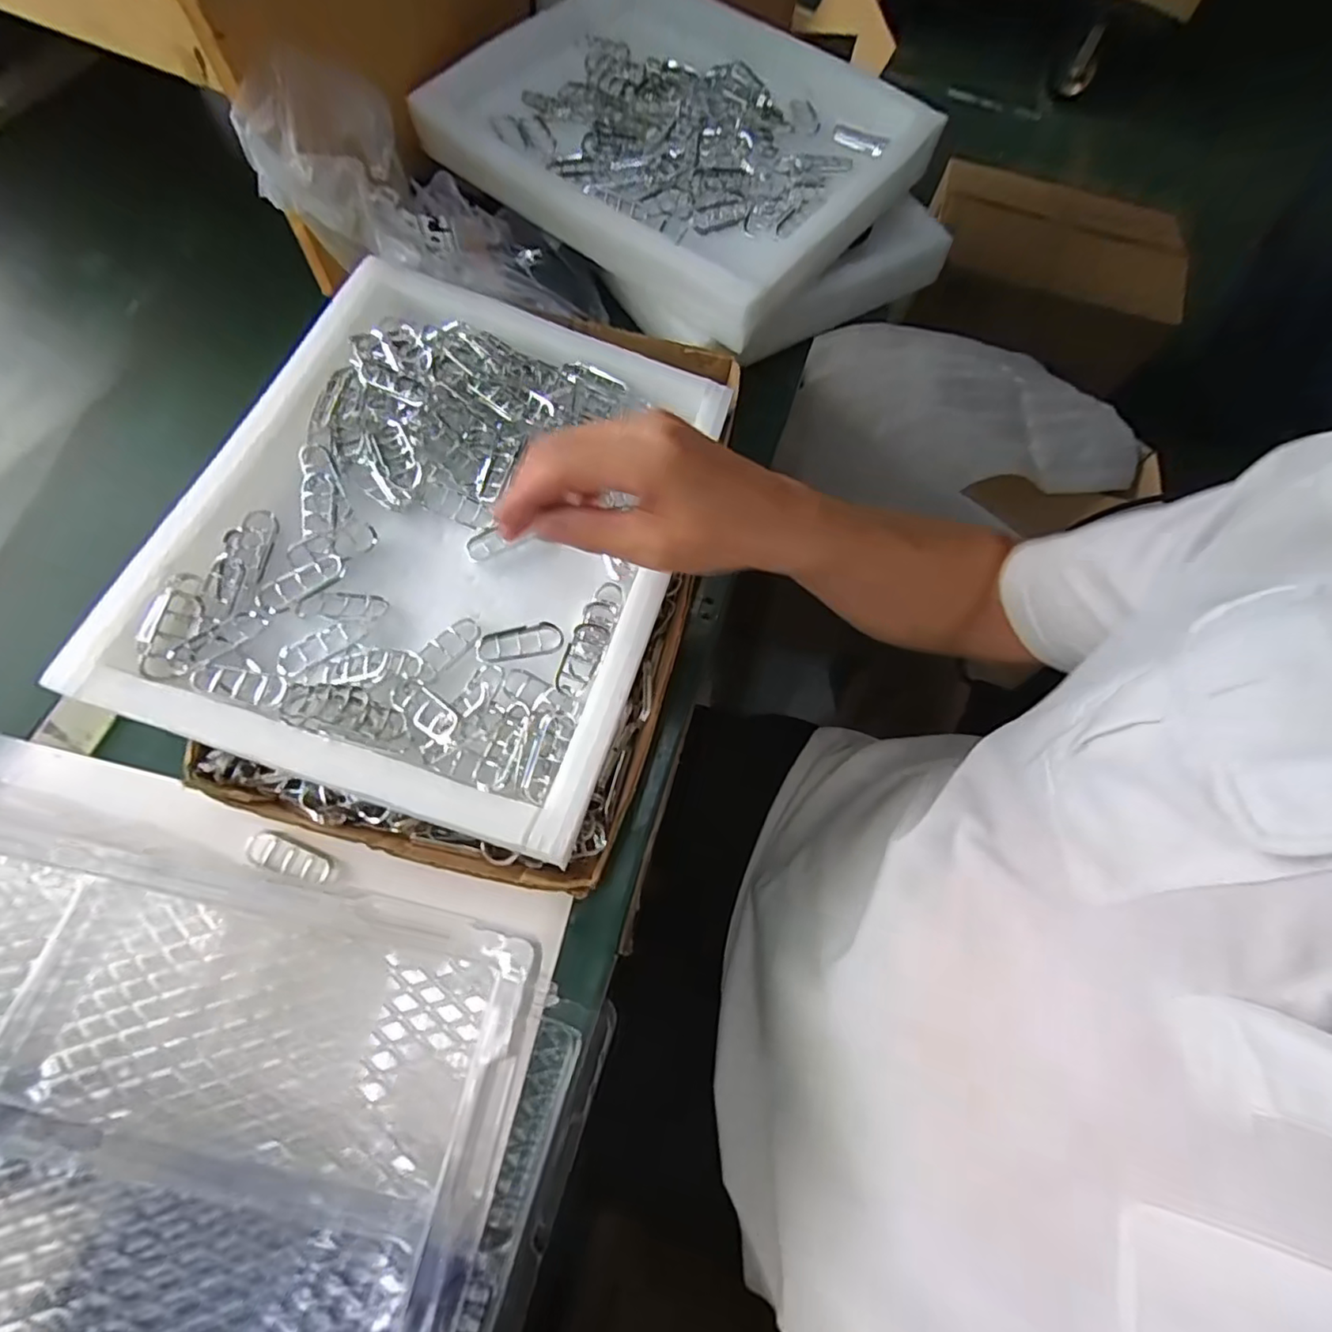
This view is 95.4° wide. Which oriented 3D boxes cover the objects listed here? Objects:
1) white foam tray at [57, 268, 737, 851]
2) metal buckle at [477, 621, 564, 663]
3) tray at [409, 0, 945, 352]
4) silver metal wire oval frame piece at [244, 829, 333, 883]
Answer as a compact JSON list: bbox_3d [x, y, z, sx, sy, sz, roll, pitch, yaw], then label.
[{"bbox_3d":[-0.136,-0.092,0.385,0.288,0.038,0.354,18,69,2],"label":"white foam tray"},{"bbox_3d":[-0.089,-0.015,0.370,0.050,0.006,0.023,-13,71,-10],"label":"metal buckle"},{"bbox_3d":[0.010,-0.461,0.524,0.368,0.052,0.297,39,71,9],"label":"tray"},{"bbox_3d":[-0.227,0.115,0.364,0.055,0.004,0.021,23,69,4],"label":"silver metal wire oval frame piece"}]

